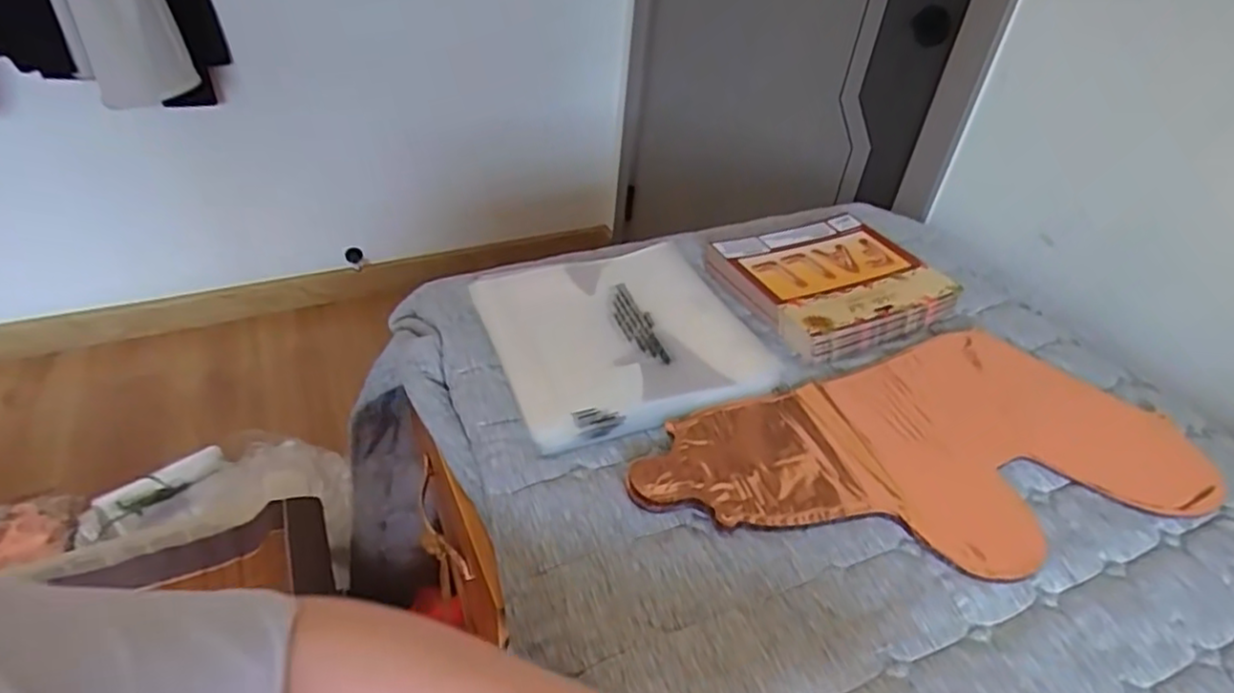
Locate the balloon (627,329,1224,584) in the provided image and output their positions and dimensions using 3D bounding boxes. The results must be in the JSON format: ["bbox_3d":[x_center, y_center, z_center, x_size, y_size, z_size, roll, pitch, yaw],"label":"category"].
[{"bbox_3d":[0.233,0.080,0.530,0.432,0.013,0.207,-10,41,-17],"label":"balloon"}]

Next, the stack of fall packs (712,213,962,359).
[{"bbox_3d":[0.218,-0.069,0.693,0.194,0.031,0.170,-16,43,-23],"label":"stack of fall packs"}]

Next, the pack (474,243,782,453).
[{"bbox_3d":[0.012,-0.015,0.602,0.230,0.024,0.208,-13,42,-20],"label":"pack"}]

